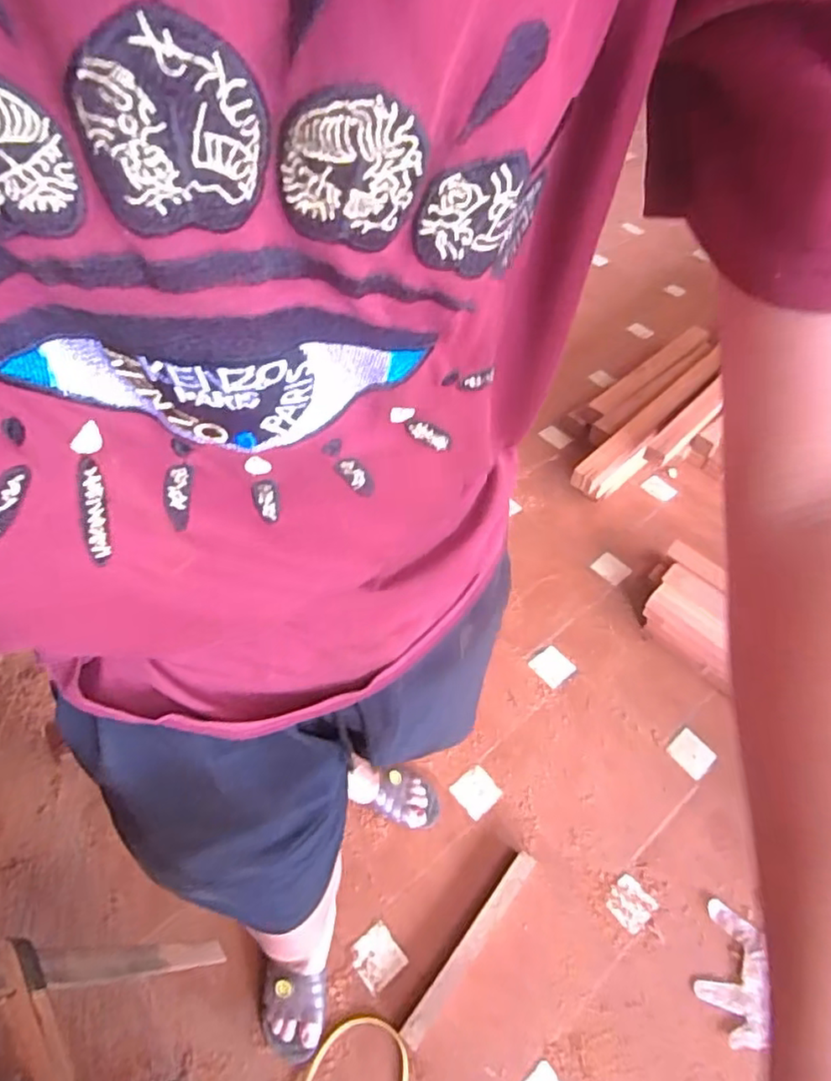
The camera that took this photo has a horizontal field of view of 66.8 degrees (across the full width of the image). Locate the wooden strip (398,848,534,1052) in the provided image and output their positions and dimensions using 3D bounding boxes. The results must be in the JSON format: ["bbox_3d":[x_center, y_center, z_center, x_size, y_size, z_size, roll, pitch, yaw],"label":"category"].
[{"bbox_3d":[0.091,0.650,1.022,0.030,0.041,0.328,35,58,20],"label":"wooden strip"}]

